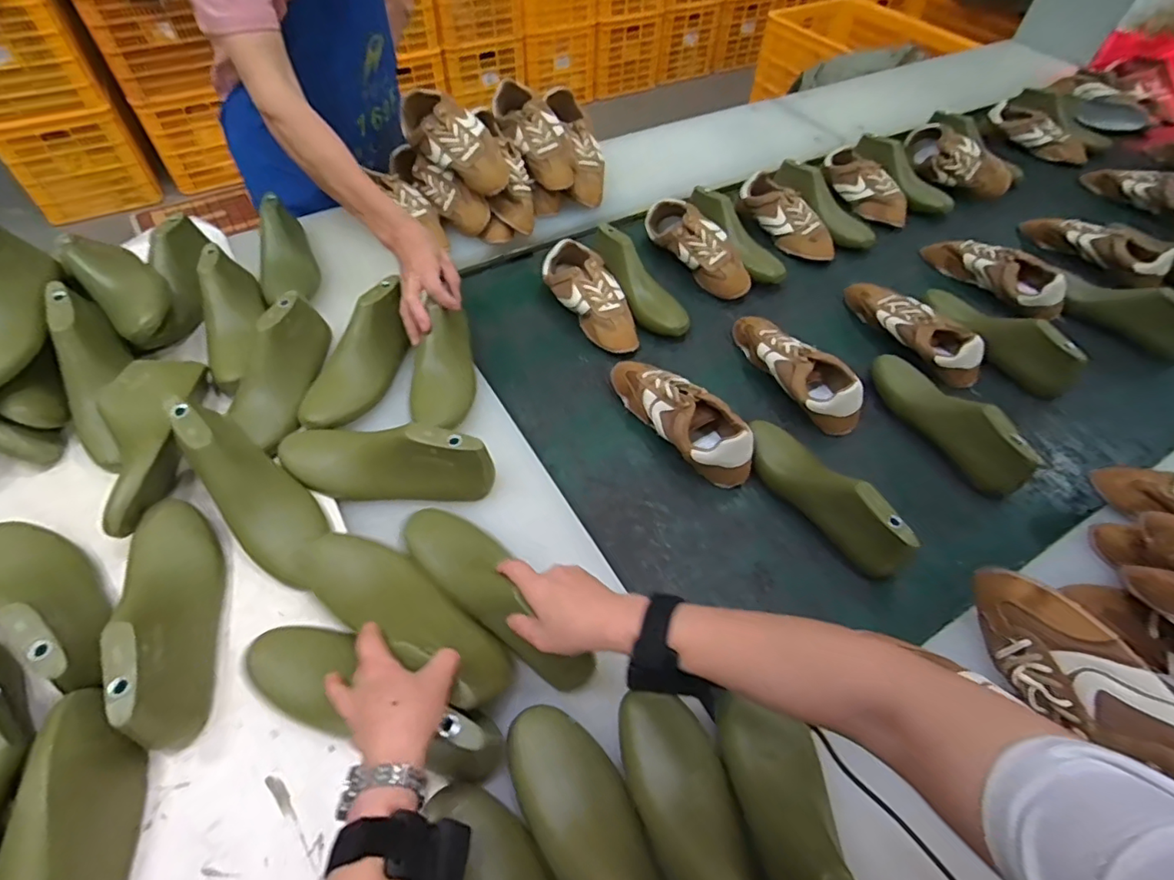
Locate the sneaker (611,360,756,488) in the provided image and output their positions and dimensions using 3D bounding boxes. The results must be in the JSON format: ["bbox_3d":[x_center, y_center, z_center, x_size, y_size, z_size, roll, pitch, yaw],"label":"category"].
[{"bbox_3d":[0.123,-0.038,0.767,0.093,0.069,0.245,-38,63,-26],"label":"sneaker"}]

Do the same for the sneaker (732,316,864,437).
[{"bbox_3d":[0.306,-0.109,0.839,0.086,0.066,0.245,-27,59,-20],"label":"sneaker"}]

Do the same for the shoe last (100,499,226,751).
[{"bbox_3d":[-0.402,0.153,0.537,0.081,0.077,0.261,-17,56,-14],"label":"shoe last"}]

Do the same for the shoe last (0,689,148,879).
[{"bbox_3d":[-0.396,0.330,0.425,0.066,0.081,0.246,-5,54,-5],"label":"shoe last"}]

